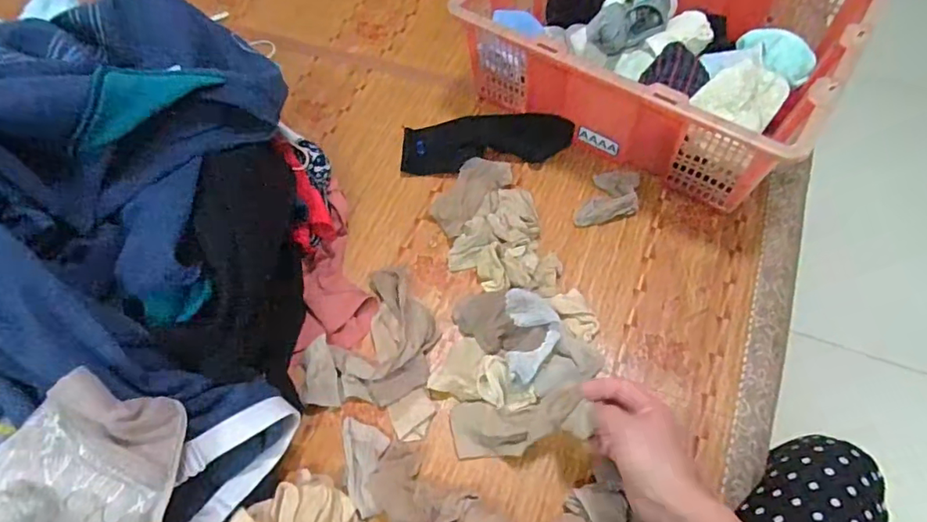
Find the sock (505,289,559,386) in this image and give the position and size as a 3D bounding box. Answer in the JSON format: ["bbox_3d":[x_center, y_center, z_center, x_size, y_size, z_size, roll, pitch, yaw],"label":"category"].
[{"bbox_3d":[0.078,0.089,0.608,0.059,0.052,0.106,1,61,4],"label":"sock"}]

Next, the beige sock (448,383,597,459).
[{"bbox_3d":[0.059,0.167,0.554,0.164,0.032,0.057,-24,53,35],"label":"beige sock"}]

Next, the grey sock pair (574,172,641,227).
[{"bbox_3d":[0.195,-0.086,0.723,0.077,0.016,0.091,10,62,8],"label":"grey sock pair"}]

